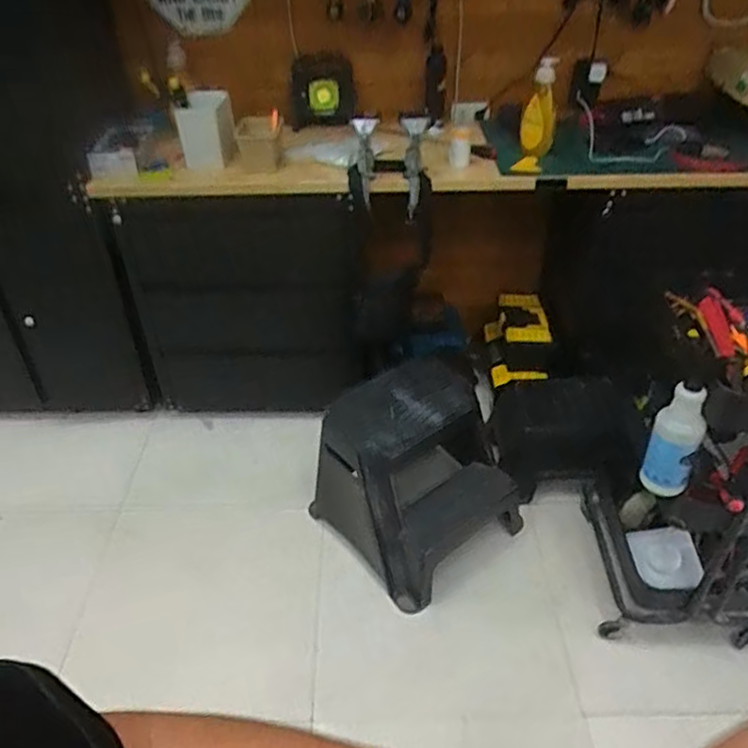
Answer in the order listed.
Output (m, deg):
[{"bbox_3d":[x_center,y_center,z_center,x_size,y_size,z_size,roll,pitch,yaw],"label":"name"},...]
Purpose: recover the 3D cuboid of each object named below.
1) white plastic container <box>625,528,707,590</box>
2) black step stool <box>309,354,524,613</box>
[{"bbox_3d":[0.687,0.437,1.510,0.155,0.036,0.142,-20,59,35],"label":"white plastic container"},{"bbox_3d":[0.115,0.251,1.700,0.398,0.497,0.399,-30,46,-30],"label":"black step stool"}]

